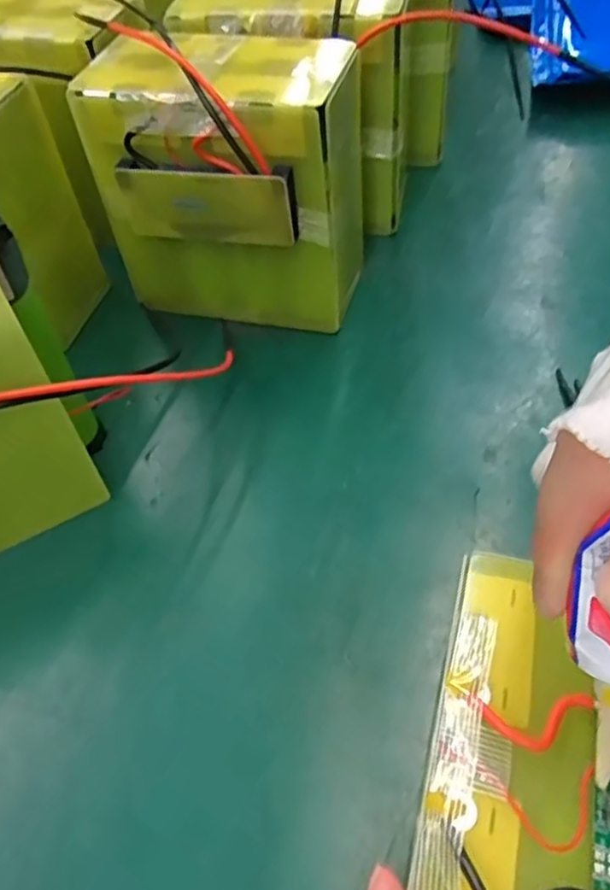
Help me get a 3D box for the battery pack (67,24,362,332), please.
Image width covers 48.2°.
[{"bbox_3d":[-0.035,-0.157,0.403,0.143,0.147,0.109,11,54,12],"label":"battery pack"}]

